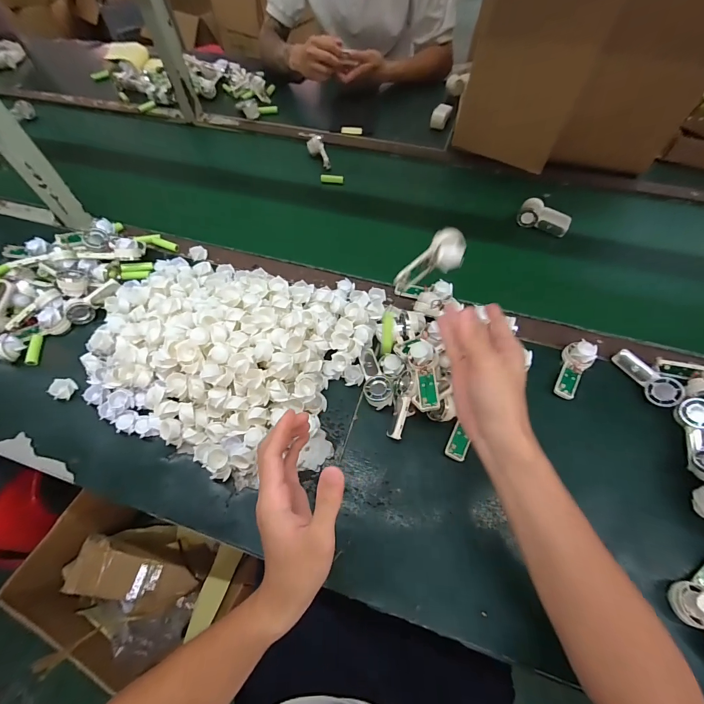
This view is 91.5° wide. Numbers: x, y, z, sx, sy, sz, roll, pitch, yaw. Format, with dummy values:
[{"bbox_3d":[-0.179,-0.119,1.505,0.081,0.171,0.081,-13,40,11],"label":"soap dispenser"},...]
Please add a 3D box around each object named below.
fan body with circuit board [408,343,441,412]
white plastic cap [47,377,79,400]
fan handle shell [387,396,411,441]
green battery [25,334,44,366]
[{"bbox_3d":[0.095,0.030,0.439,0.033,0.025,0.087,-5,77,-2],"label":"fan body with circuit board"},{"bbox_3d":[-0.424,0.055,0.505,0.031,0.020,0.033,-1,60,2],"label":"white plastic cap"},{"bbox_3d":[0.065,0.087,0.461,0.019,0.020,0.058,20,88,12],"label":"fan handle shell"},{"bbox_3d":[-0.503,-0.002,0.544,0.016,0.013,0.053,-8,61,-3],"label":"green battery"}]

